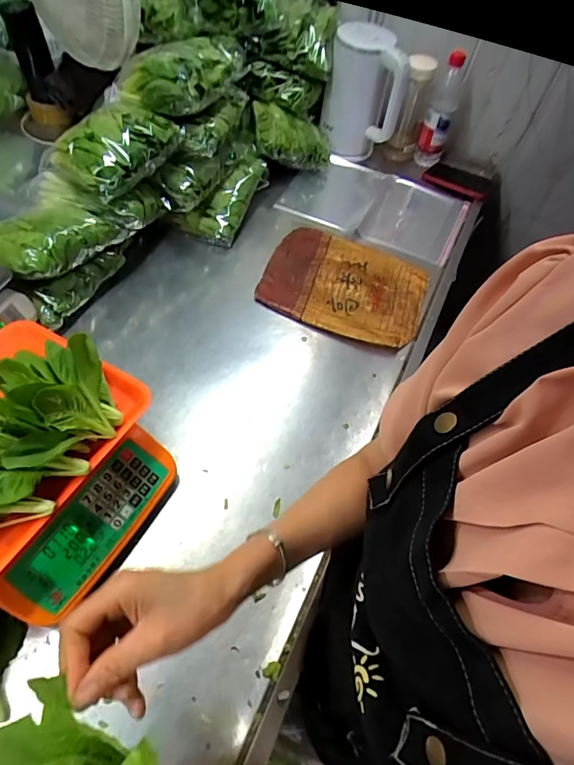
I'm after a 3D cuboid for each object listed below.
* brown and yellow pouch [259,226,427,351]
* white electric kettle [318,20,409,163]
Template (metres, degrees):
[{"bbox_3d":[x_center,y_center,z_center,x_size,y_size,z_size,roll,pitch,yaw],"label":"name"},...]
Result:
[{"bbox_3d":[0.110,-0.185,0.822,0.294,0.032,0.232,23,57,9],"label":"brown and yellow pouch"},{"bbox_3d":[0.170,-0.629,0.960,0.164,0.239,0.115,11,56,3],"label":"white electric kettle"}]

